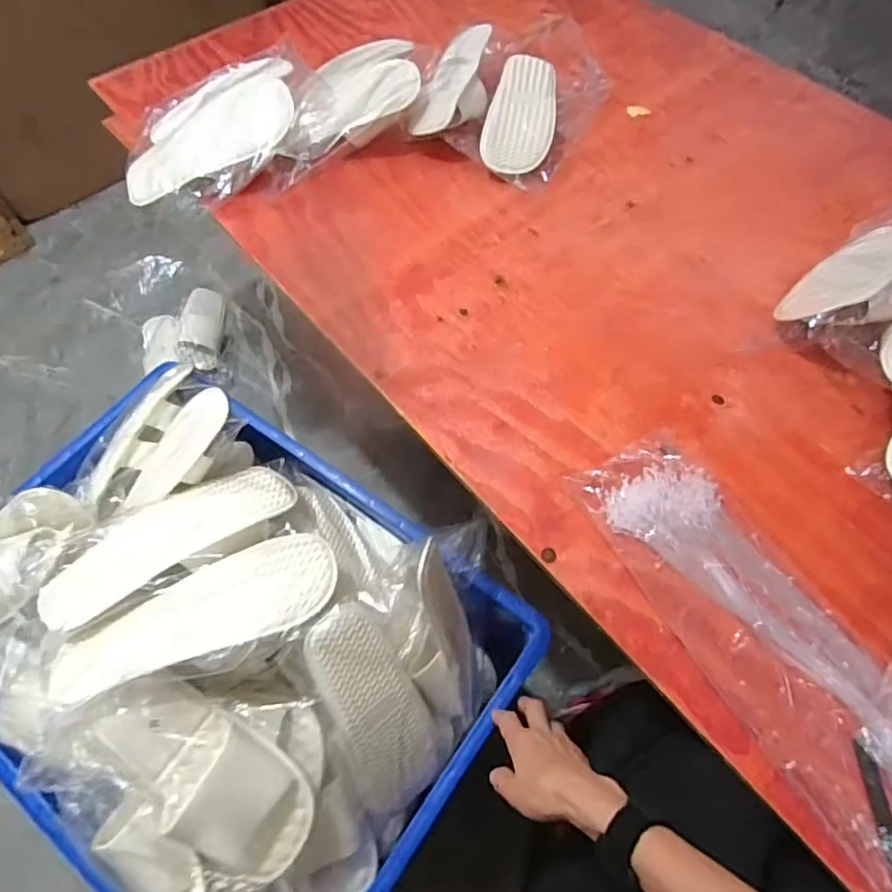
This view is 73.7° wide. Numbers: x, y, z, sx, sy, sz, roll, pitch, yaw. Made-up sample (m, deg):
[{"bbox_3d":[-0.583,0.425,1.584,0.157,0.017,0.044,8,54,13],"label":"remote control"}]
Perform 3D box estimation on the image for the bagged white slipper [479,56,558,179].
[{"bbox_3d":[0.117,-0.490,0.893,0.101,0.060,0.223,13,66,7],"label":"bagged white slipper"}]

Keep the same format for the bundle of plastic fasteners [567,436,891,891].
[{"bbox_3d":[0.303,0.182,0.533,0.138,0.039,0.461,-28,65,-16],"label":"bundle of plastic fasteners"}]

